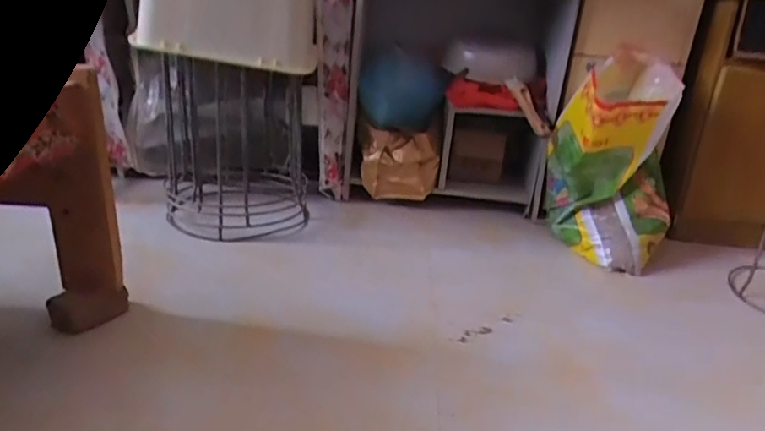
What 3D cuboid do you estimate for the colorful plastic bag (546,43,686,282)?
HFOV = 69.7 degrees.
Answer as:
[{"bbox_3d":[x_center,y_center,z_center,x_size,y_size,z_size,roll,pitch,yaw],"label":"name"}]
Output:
[{"bbox_3d":[0.505,-0.106,1.198,0.279,0.440,0.306,12,23,17],"label":"colorful plastic bag"}]

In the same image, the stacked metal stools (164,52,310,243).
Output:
[{"bbox_3d":[-0.336,-0.174,1.292,0.325,0.370,0.359,-2,23,-15],"label":"stacked metal stools"}]

